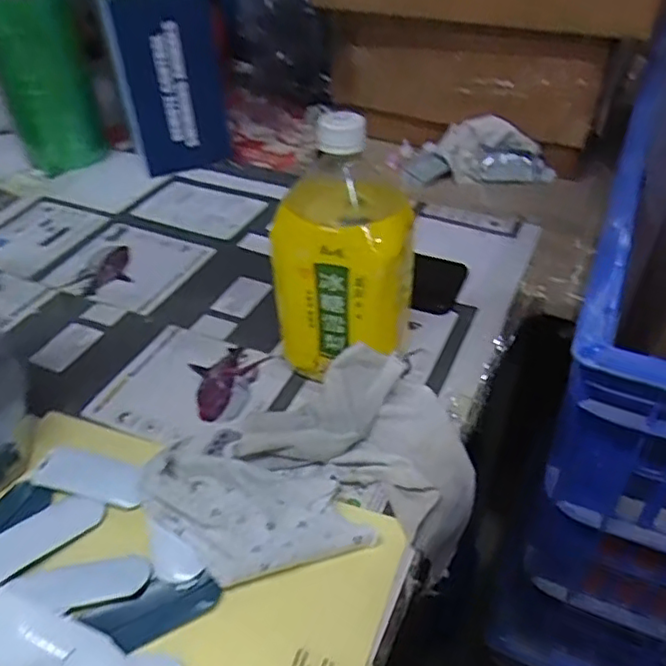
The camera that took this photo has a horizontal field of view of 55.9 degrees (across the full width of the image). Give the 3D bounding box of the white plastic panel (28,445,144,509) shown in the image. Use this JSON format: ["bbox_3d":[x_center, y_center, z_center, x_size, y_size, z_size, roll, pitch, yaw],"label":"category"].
[{"bbox_3d":[-0.163,0.097,0.428,0.077,0.005,0.032,11,41,12],"label":"white plastic panel"}]

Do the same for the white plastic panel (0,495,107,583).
[{"bbox_3d":[-0.185,0.126,0.392,0.033,0.005,0.077,33,49,32],"label":"white plastic panel"}]

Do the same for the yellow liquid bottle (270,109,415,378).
[{"bbox_3d":[0.010,-0.052,0.463,0.095,0.200,0.078,10,42,12],"label":"yellow liquid bottle"}]

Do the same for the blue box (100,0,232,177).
[{"bbox_3d":[-0.189,-0.299,0.733,0.125,0.222,0.072,-10,41,-13],"label":"blue box"}]

